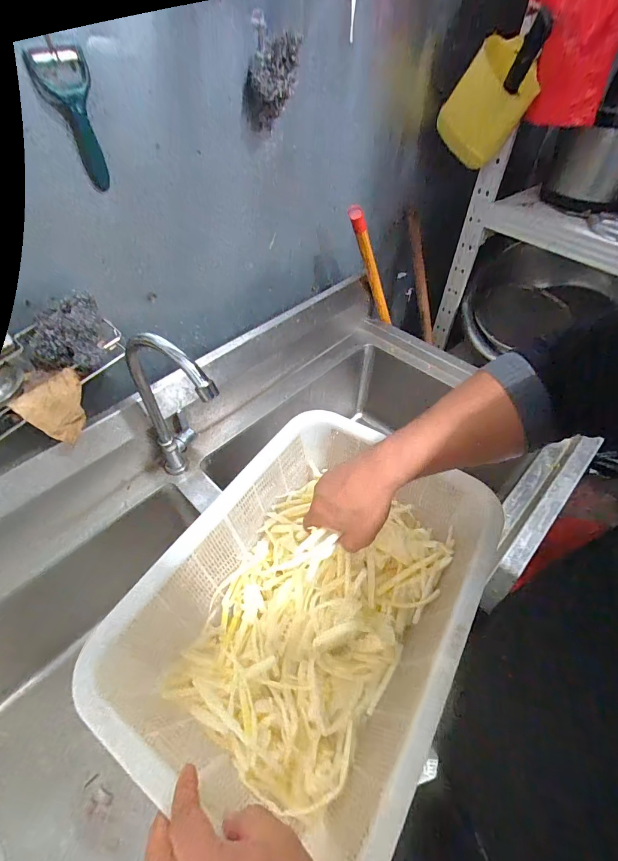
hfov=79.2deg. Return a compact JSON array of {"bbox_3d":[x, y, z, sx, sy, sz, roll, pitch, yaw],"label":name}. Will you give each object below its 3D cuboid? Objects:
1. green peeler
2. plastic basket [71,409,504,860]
[{"bbox_3d":[-0.272,-0.360,0.442,0.056,0.130,0.022,-21,53,-17],"label":"green peeler"},{"bbox_3d":[0.007,0.192,0.446,0.292,0.136,0.417,26,55,20],"label":"plastic basket"}]

